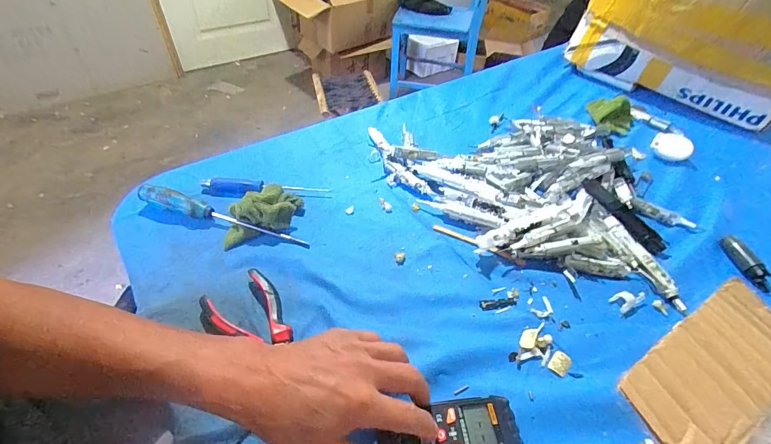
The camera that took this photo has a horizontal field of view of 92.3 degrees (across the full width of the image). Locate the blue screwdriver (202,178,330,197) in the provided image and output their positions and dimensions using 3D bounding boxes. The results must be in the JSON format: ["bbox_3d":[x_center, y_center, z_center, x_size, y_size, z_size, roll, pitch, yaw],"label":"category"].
[{"bbox_3d":[-0.182,-0.051,0.562,0.185,0.018,0.028,2,45,0],"label":"blue screwdriver"}]

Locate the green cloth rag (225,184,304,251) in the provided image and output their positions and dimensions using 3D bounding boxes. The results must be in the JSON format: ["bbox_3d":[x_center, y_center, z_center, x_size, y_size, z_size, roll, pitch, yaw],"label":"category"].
[{"bbox_3d":[-0.180,-0.024,0.519,0.119,0.042,0.090,-25,51,-25],"label":"green cloth rag"}]

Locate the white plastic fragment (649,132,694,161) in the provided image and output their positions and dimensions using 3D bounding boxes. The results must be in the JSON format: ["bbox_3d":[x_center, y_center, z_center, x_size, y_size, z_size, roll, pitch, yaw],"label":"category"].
[{"bbox_3d":[0.517,-0.134,0.671,0.065,0.037,0.042,31,51,26],"label":"white plastic fragment"}]

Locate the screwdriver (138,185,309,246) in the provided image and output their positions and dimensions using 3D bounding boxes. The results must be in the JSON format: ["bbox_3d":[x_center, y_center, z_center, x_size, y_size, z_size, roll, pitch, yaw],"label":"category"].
[{"bbox_3d":[-0.223,-0.010,0.504,0.244,0.031,0.023,13,46,10],"label":"screwdriver"}]

